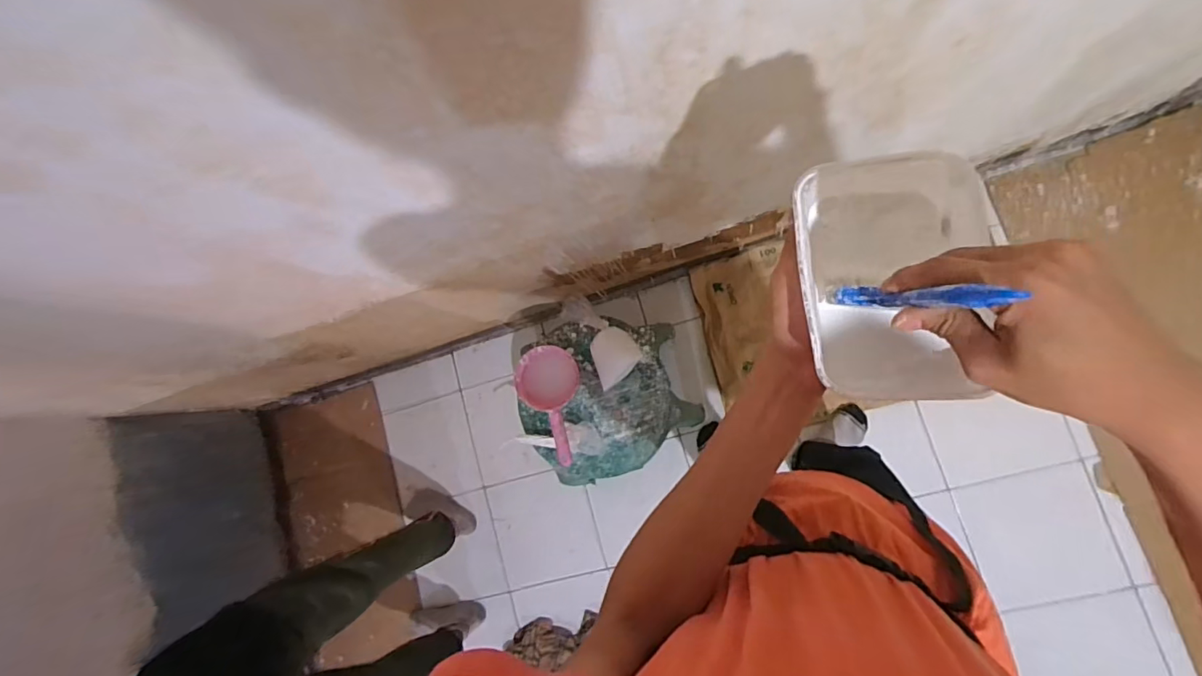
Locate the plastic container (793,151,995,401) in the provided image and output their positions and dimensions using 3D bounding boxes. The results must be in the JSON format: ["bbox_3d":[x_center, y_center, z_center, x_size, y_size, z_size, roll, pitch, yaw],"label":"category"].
[{"bbox_3d":[0.210,-0.043,0.383,0.124,0.065,0.176,-4,83,7],"label":"plastic container"}]

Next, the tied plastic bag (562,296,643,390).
[{"bbox_3d":[0.003,-0.007,1.252,0.121,0.035,0.232,-30,81,3],"label":"tied plastic bag"}]

